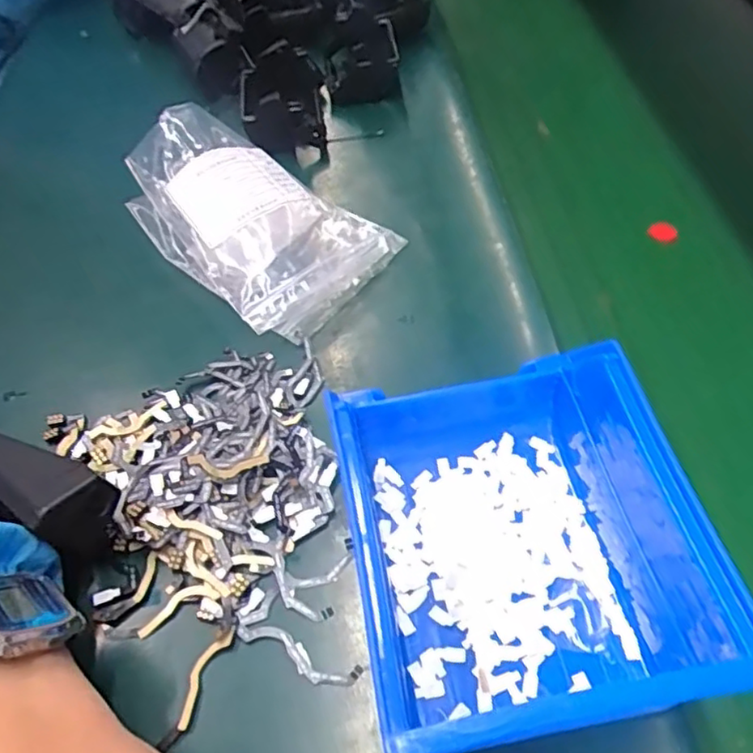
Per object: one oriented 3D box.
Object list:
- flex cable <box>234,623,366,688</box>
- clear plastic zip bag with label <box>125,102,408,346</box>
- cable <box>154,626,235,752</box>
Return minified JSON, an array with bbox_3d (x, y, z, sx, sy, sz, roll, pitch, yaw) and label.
[{"bbox_3d":[-0.030,0.105,0.242,0.050,0.004,0.012,19,55,16],"label":"flex cable"},{"bbox_3d":[-0.068,-0.098,0.366,0.105,0.053,0.150,-37,60,-24],"label":"clear plastic zip bag with label"},{"bbox_3d":[-0.067,0.115,0.238,0.008,0.004,0.046,18,55,15],"label":"cable"}]

